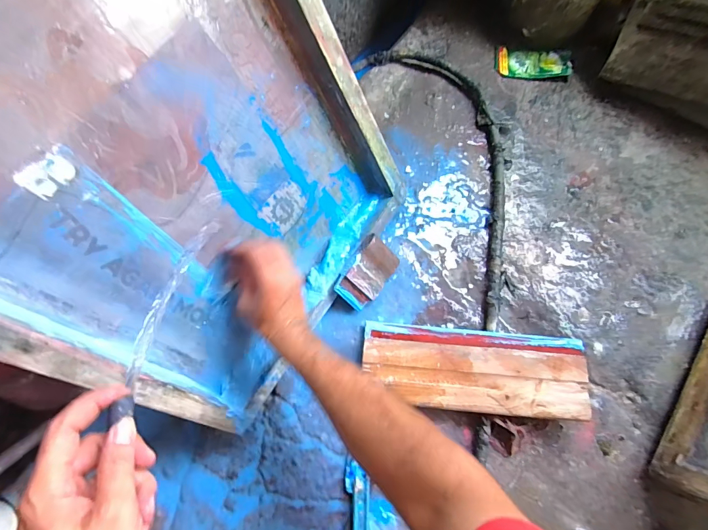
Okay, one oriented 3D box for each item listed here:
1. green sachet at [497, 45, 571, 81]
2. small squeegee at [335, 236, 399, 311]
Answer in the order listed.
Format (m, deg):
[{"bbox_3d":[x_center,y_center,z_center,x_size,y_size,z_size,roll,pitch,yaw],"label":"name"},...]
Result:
[{"bbox_3d":[0.379,-0.425,0.786,0.155,0.014,0.086,7,73,1],"label":"green sachet"},{"bbox_3d":[0.024,0.014,0.586,0.070,0.017,0.109,42,80,-25],"label":"small squeegee"}]

